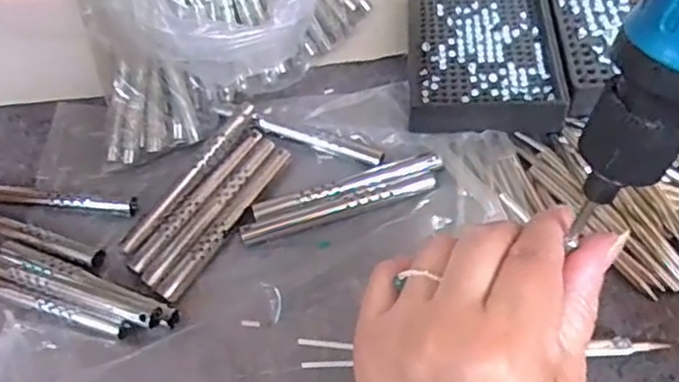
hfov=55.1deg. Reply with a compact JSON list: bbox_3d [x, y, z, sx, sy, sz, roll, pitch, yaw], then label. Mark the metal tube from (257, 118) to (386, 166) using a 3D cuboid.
[{"bbox_3d":[-0.012,-0.030,0.386,0.079,0.006,0.010,18,58,17],"label":"metal tube"}]

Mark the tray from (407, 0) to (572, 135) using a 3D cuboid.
[{"bbox_3d":[0.089,-0.091,0.415,0.090,0.019,0.139,-1,55,4],"label":"tray"}]

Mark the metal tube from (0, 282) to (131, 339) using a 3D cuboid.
[{"bbox_3d":[-0.159,0.058,0.338,0.112,0.008,0.009,14,57,14],"label":"metal tube"}]

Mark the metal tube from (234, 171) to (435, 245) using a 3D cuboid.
[{"bbox_3d":[0.000,0.009,0.364,0.110,0.008,0.013,-15,55,-6],"label":"metal tube"}]

